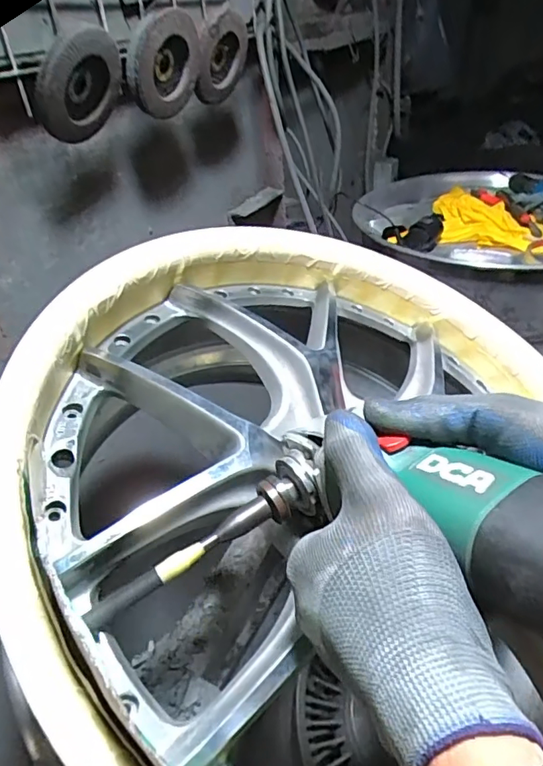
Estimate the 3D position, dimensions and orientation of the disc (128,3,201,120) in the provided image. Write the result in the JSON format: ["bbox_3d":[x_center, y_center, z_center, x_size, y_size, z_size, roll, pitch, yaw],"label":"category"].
[{"bbox_3d":[-0.112,-0.329,0.533,0.025,0.096,0.097,32,49,15],"label":"disc"}]

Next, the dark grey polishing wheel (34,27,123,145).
[{"bbox_3d":[-0.168,-0.264,0.453,0.019,0.095,0.085,34,3,13],"label":"dark grey polishing wheel"}]

